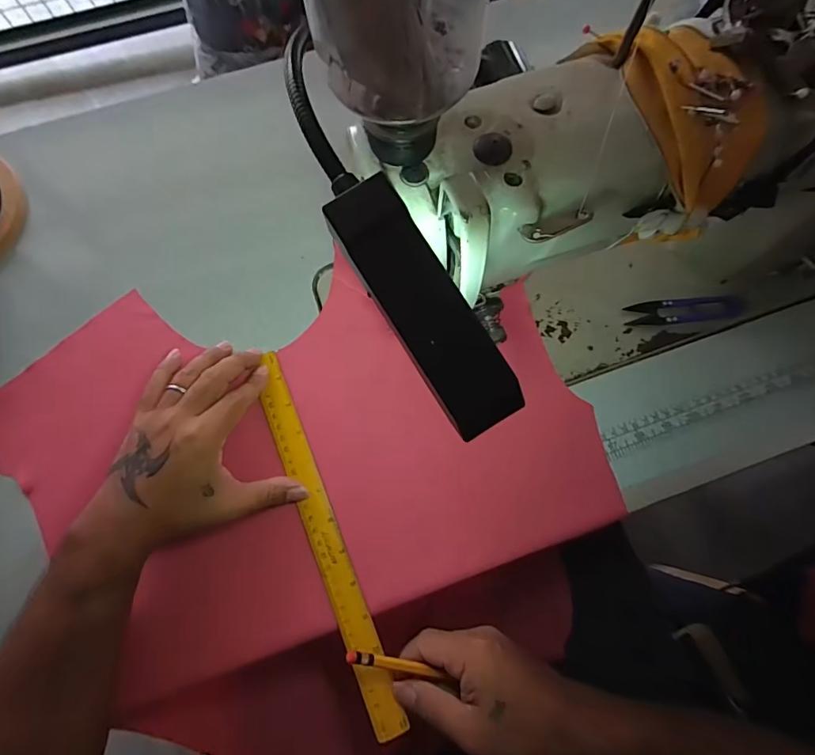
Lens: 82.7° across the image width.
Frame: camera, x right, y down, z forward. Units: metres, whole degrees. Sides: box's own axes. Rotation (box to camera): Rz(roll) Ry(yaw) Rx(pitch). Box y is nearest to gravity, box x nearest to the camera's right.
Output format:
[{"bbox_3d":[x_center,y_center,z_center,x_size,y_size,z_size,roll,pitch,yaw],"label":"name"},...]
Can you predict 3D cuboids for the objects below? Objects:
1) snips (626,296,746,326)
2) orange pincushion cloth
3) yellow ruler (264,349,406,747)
[{"bbox_3d":[0.248,-0.059,0.414,0.103,0.007,0.022,-2,75,0],"label":"snips"},{"bbox_3d":[0.133,-0.127,0.232,0.060,0.050,0.100,-19,76,-4],"label":"orange pincushion cloth"},{"bbox_3d":[-0.067,0.120,0.367,0.026,0.005,0.297,-22,75,-5],"label":"yellow ruler"}]

